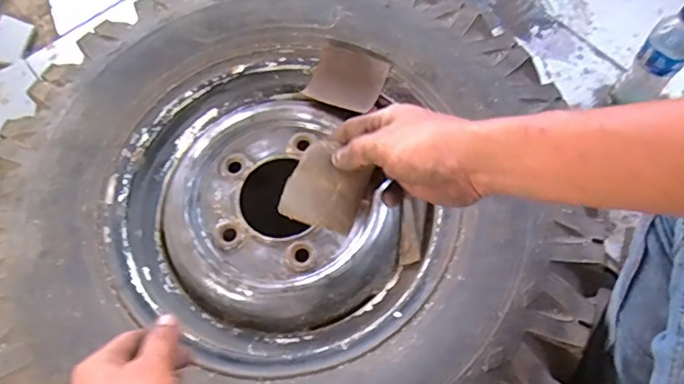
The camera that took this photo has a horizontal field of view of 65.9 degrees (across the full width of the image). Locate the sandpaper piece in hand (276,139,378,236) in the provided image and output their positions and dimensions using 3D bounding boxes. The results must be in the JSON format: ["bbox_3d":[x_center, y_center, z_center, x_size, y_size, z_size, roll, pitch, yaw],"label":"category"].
[{"bbox_3d":[-0.012,-0.003,0.440,0.060,0.015,0.066,21,69,12],"label":"sandpaper piece in hand"}]

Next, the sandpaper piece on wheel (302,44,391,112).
[{"bbox_3d":[0.006,-0.158,0.732,0.098,0.021,0.082,26,94,11],"label":"sandpaper piece on wheel"}]

